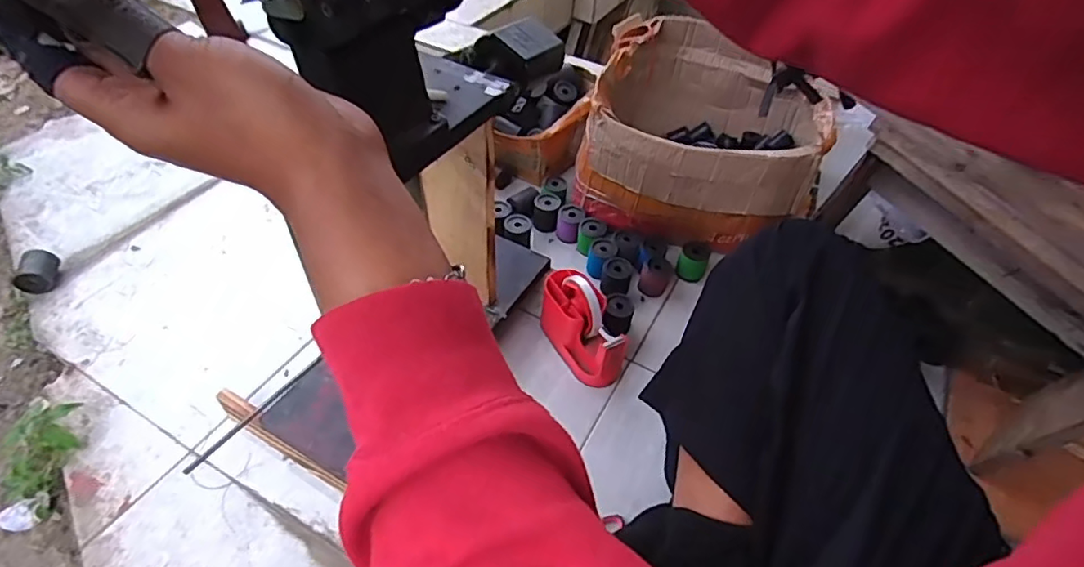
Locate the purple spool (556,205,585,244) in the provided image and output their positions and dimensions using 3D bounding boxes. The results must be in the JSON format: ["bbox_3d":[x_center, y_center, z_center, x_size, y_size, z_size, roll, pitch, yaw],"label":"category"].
[{"bbox_3d":[0.046,-0.098,0.937,0.043,0.052,0.035,9,47,4],"label":"purple spool"}]

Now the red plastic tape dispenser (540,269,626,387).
[{"bbox_3d":[0.053,0.056,0.761,0.062,0.099,0.151,-18,51,-20],"label":"red plastic tape dispenser"}]

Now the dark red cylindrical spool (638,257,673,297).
[{"bbox_3d":[0.174,-0.007,0.869,0.044,0.049,0.043,2,47,-2],"label":"dark red cylindrical spool"}]

